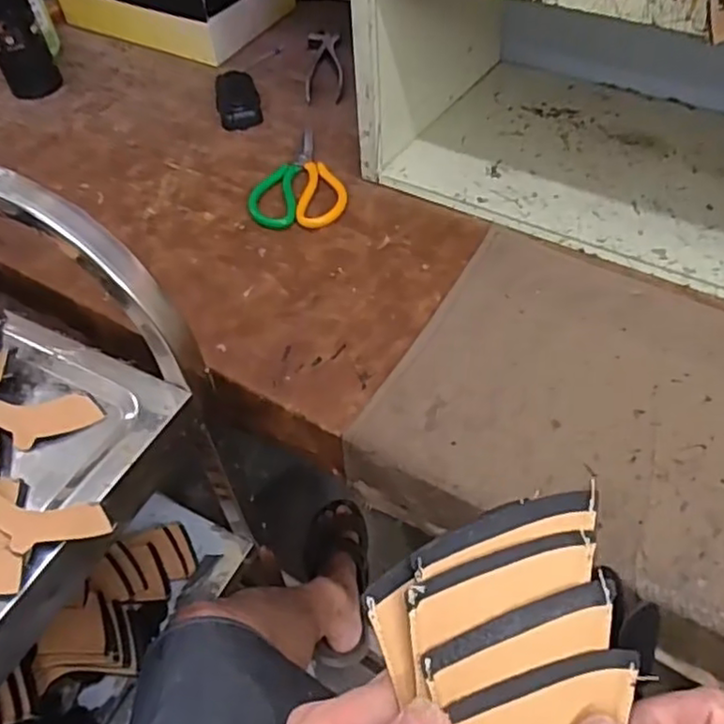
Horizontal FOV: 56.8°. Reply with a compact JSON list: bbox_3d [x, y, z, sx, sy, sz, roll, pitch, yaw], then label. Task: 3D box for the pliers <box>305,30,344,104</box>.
[{"bbox_3d":[-0.050,-0.402,0.902,0.051,0.010,0.178,-4,52,2],"label":"pliers"}]

